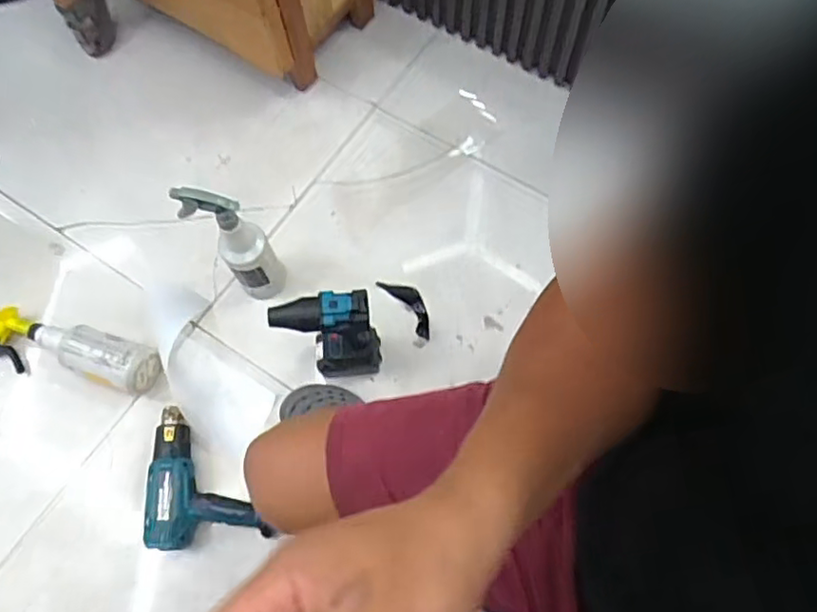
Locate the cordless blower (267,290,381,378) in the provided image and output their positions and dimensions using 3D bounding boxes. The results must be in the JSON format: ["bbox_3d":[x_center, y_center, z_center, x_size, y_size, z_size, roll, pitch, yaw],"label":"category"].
[{"bbox_3d":[-0.125,0.057,0.997,0.150,0.247,0.068,-7,69,-2],"label":"cordless blower"}]

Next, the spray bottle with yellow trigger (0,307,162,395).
[{"bbox_3d":[-0.613,0.082,1.100,0.347,0.095,0.098,13,69,6],"label":"spray bottle with yellow trigger"}]

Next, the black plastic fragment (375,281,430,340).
[{"bbox_3d":[0.005,-0.002,1.159,0.053,0.007,0.144,-35,72,-12],"label":"black plastic fragment"}]

